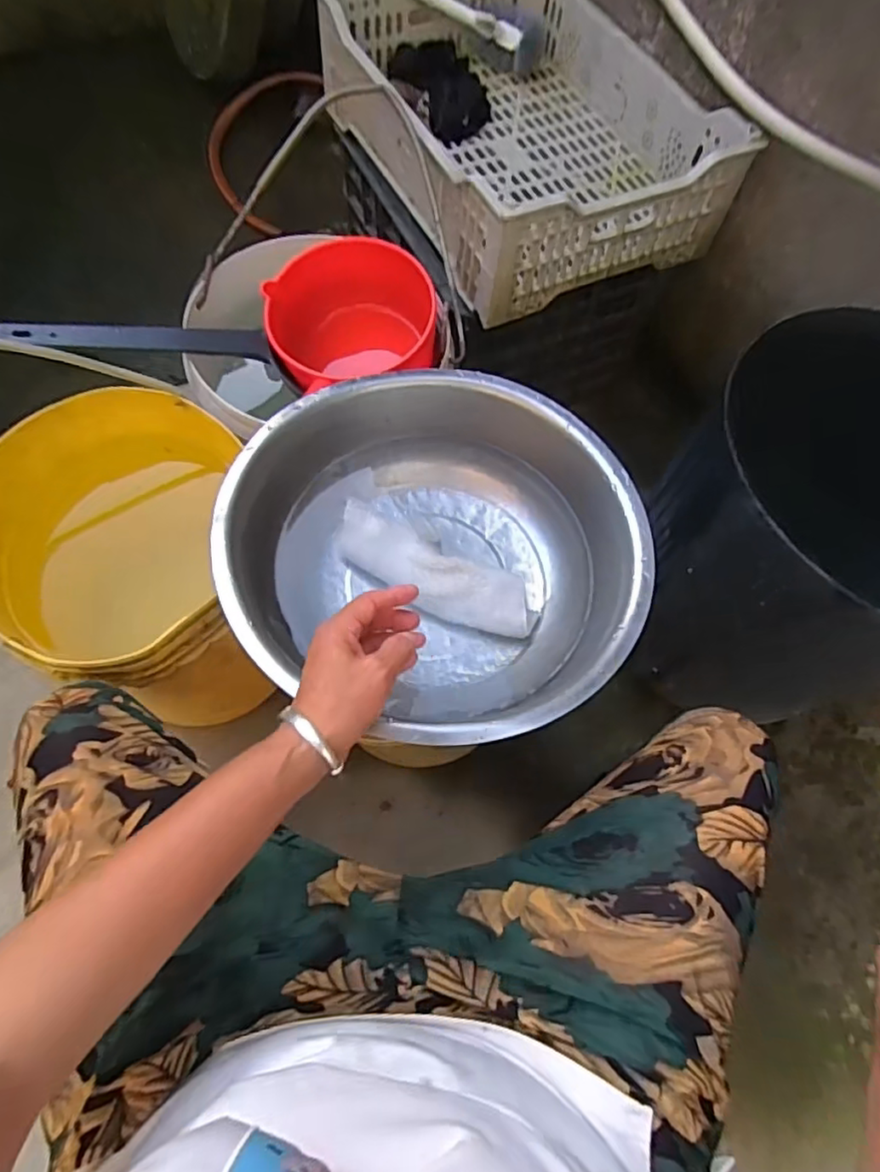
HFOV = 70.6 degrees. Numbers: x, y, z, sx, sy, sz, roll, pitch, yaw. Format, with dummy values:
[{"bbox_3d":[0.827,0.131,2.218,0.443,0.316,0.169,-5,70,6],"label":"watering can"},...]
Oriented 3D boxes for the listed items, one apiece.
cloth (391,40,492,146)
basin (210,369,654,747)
[{"bbox_3d":[0.010,-0.775,0.974,0.137,0.044,0.192,-25,71,-12],"label":"cloth"},{"bbox_3d":[-0.003,-0.030,0.570,0.352,0.119,0.341,1,68,-2],"label":"basin"}]

